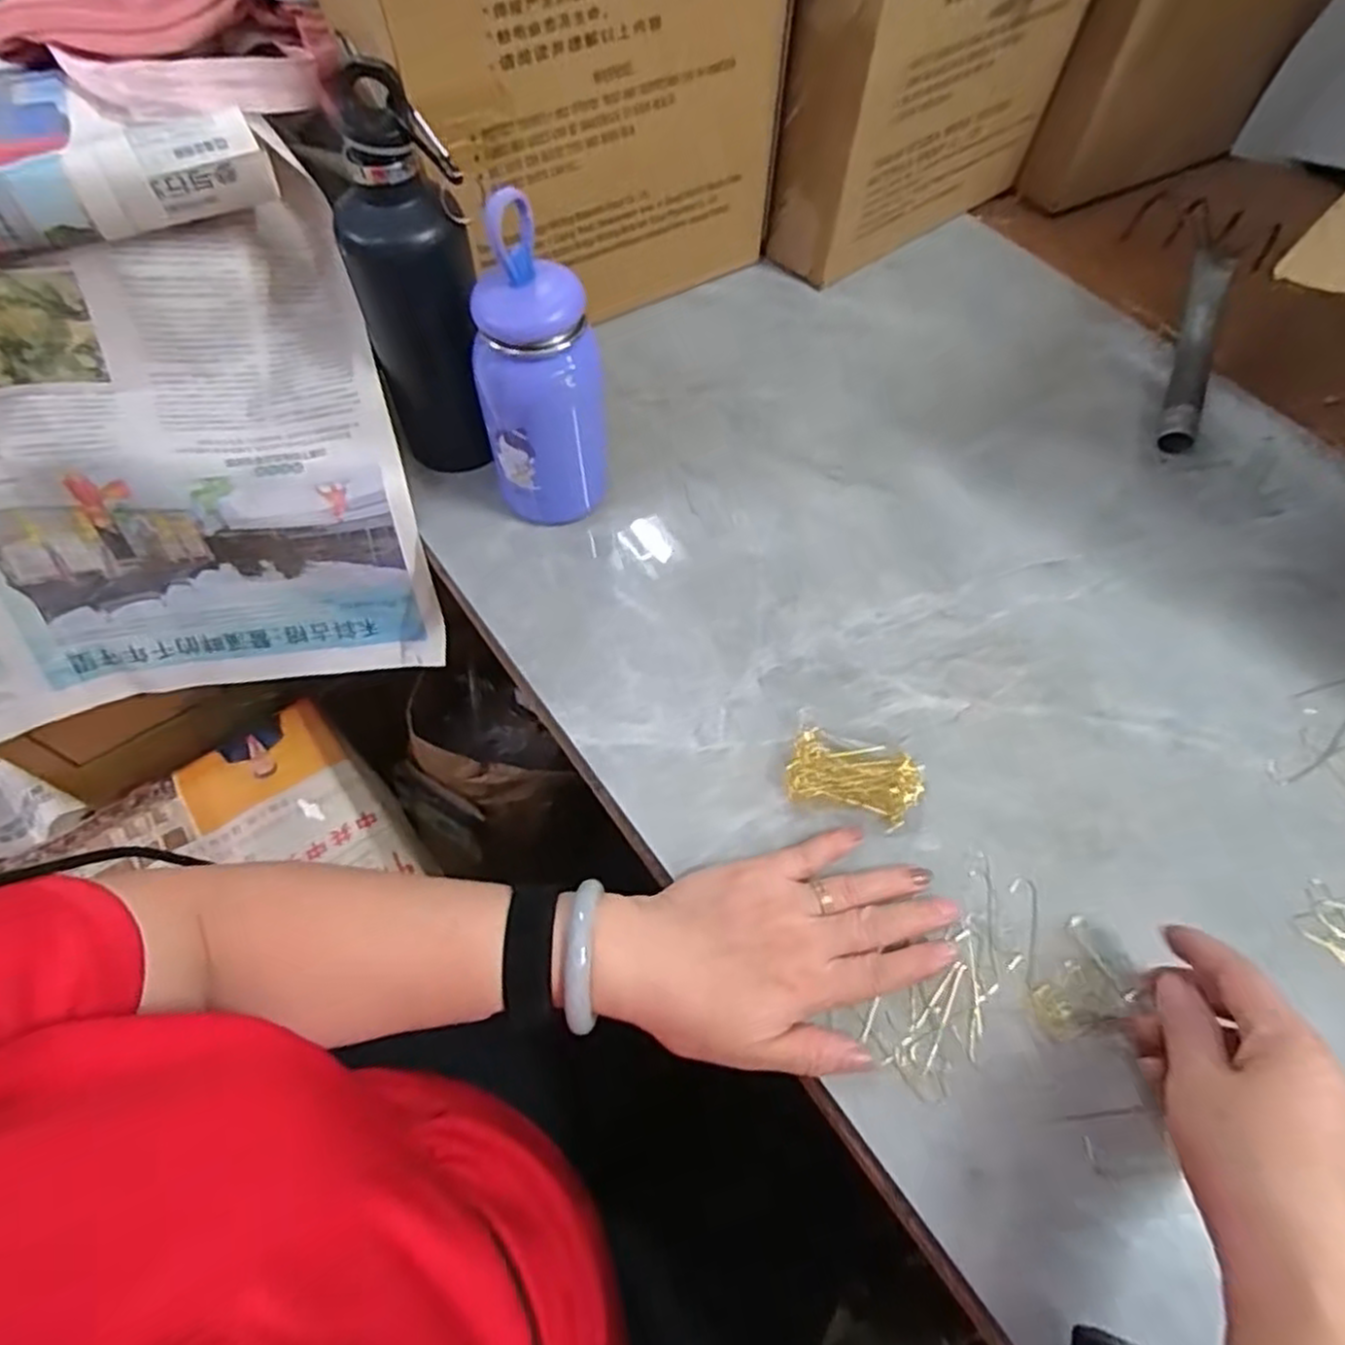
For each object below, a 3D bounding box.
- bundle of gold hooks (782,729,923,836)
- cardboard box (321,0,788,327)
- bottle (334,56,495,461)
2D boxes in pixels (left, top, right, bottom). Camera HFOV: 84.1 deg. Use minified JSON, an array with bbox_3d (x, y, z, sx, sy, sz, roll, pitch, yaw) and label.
[{"bbox_3d":[0.098,0.057,0.410,0.068,0.020,0.043,22,62,9],"label":"bundle of gold hooks"},{"bbox_3d":[-0.081,-0.415,0.531,0.298,0.275,0.147,-31,67,-19],"label":"cardboard box"},{"bbox_3d":[-0.140,-0.203,0.429,0.064,0.211,0.071,-22,64,-15],"label":"bottle"}]

